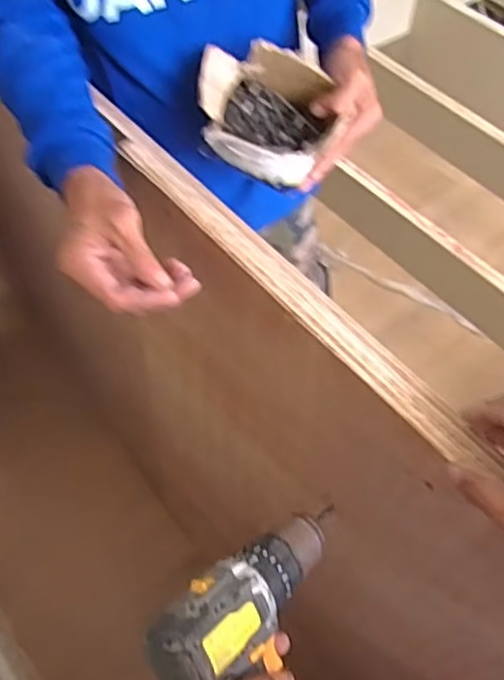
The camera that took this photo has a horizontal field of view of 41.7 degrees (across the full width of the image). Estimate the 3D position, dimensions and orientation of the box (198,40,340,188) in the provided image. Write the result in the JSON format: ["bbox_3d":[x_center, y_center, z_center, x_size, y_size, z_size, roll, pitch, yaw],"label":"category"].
[{"bbox_3d":[0.015,-0.249,0.739,0.143,0.115,0.119,2,54,-3],"label":"box"}]

